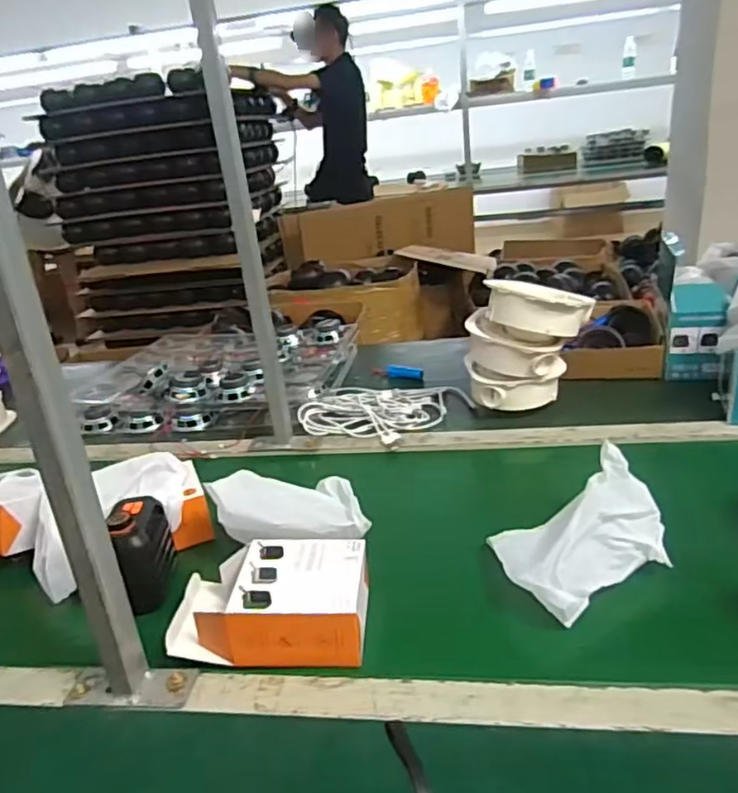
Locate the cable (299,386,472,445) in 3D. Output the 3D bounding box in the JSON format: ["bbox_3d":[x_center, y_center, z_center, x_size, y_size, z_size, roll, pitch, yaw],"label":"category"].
[{"bbox_3d":[0.023,0.016,0.974,0.229,0.024,0.181,2,24,21],"label":"cable"}]

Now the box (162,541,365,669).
[{"bbox_3d":[-0.089,0.186,0.571,0.178,0.062,0.094,-5,23,6],"label":"box"}]

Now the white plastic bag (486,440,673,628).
[{"bbox_3d":[0.199,0.127,0.602,0.165,0.077,0.120,-17,25,-23],"label":"white plastic bag"}]

